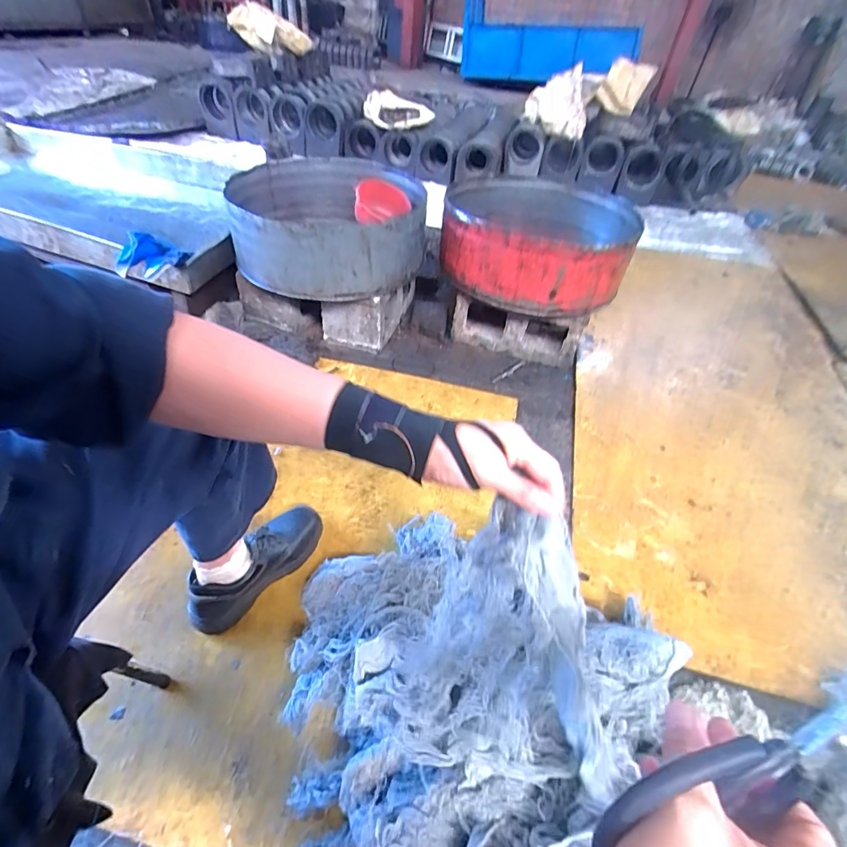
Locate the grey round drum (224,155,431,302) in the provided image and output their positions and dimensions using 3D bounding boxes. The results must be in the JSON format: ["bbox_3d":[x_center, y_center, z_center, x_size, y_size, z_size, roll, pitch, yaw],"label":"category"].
[{"bbox_3d":[-0.271,-0.588,1.288,0.516,0.179,0.577,-1,47,-8],"label":"grey round drum"}]

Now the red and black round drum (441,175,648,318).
[{"bbox_3d":[0.326,-0.530,1.278,0.535,0.177,0.504,3,46,-4],"label":"red and black round drum"}]

